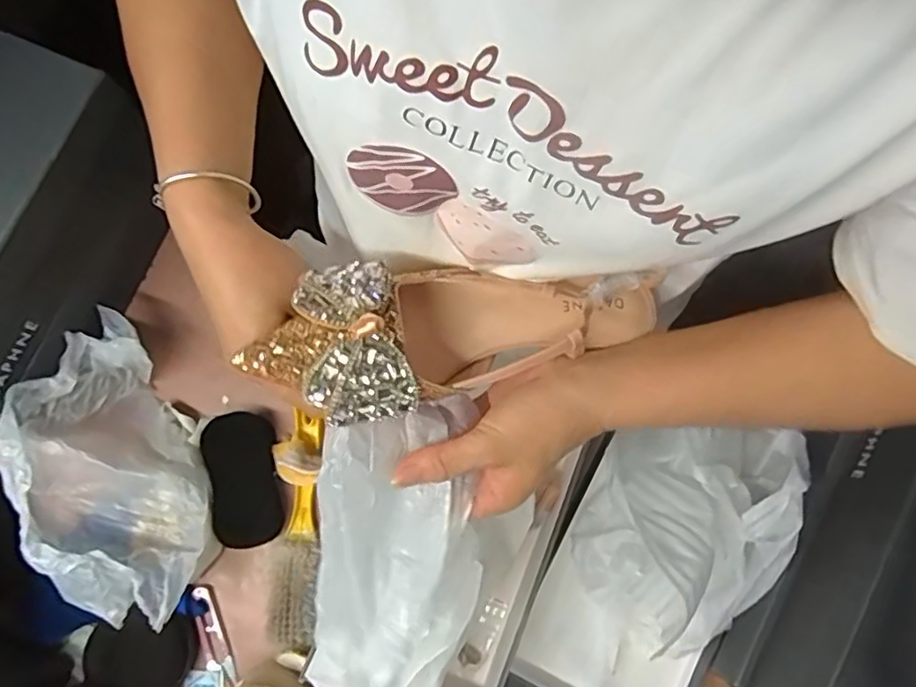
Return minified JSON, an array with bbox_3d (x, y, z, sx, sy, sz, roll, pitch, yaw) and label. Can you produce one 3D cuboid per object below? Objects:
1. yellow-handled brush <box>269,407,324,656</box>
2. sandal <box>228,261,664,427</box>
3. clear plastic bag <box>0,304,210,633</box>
[{"bbox_3d":[-0.150,0.174,0.590,0.056,0.036,0.218,-4,78,0],"label":"yellow-handled brush"},{"bbox_3d":[0.007,-0.010,0.355,0.232,0.058,0.081,-9,78,-23],"label":"sandal"},{"bbox_3d":[-0.315,0.116,0.564,0.125,0.116,0.262,-27,79,-4],"label":"clear plastic bag"}]

